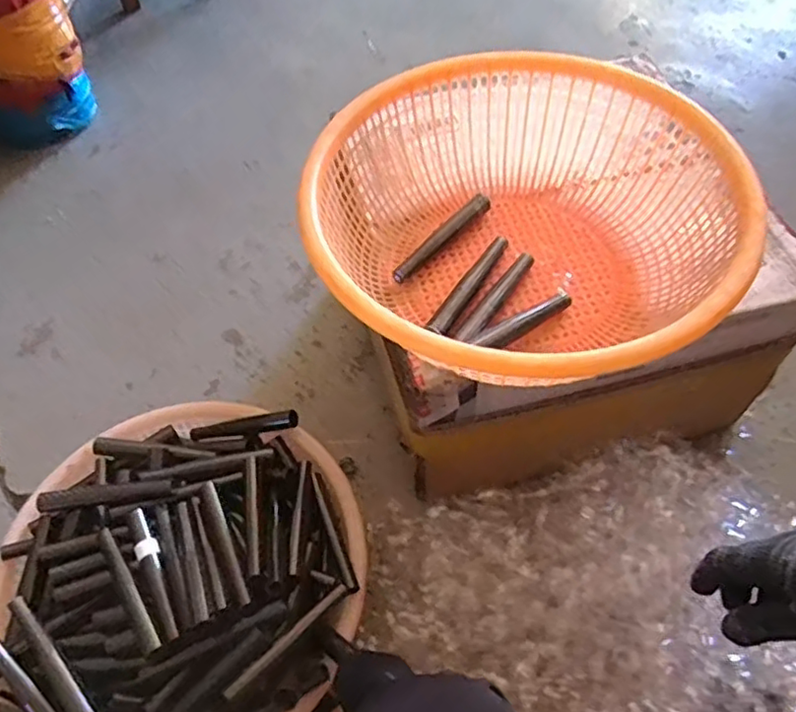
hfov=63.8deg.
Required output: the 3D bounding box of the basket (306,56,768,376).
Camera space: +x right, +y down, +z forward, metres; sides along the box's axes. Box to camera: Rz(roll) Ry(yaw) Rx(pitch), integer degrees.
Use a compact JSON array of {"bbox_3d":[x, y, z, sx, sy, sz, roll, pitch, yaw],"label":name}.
[{"bbox_3d":[0.116,-0.126,0.641,0.400,0.139,0.398,-8,57,-2],"label":"basket"}]

